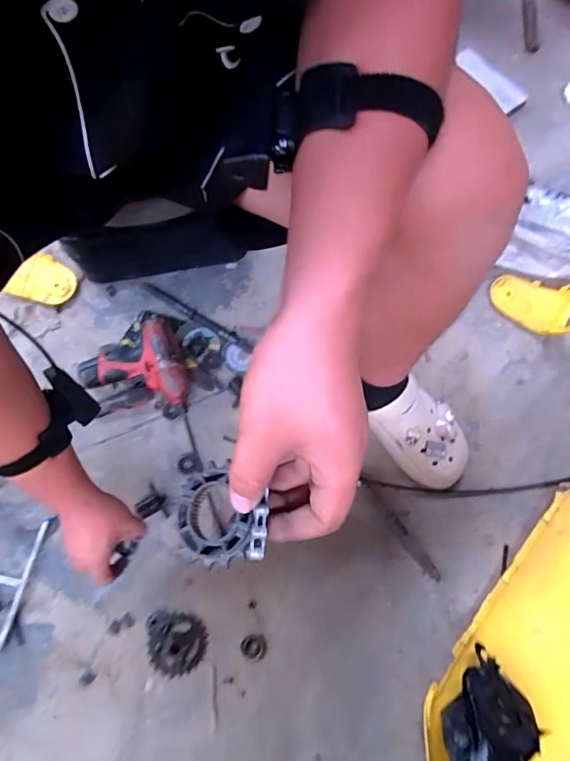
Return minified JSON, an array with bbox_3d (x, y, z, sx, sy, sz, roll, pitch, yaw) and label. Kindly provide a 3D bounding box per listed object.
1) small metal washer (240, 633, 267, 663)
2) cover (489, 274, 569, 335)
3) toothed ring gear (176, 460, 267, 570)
[{"bbox_3d":[-0.046,0.399,0.675,0.037,0.007,0.036,0,70,0],"label":"small metal washer"},{"bbox_3d":[0.468,-0.145,0.842,0.151,0.095,0.099,24,73,5],"label":"cover"},{"bbox_3d":[-0.039,0.082,0.283,0.061,0.009,0.059,-8,69,23],"label":"toothed ring gear"}]

